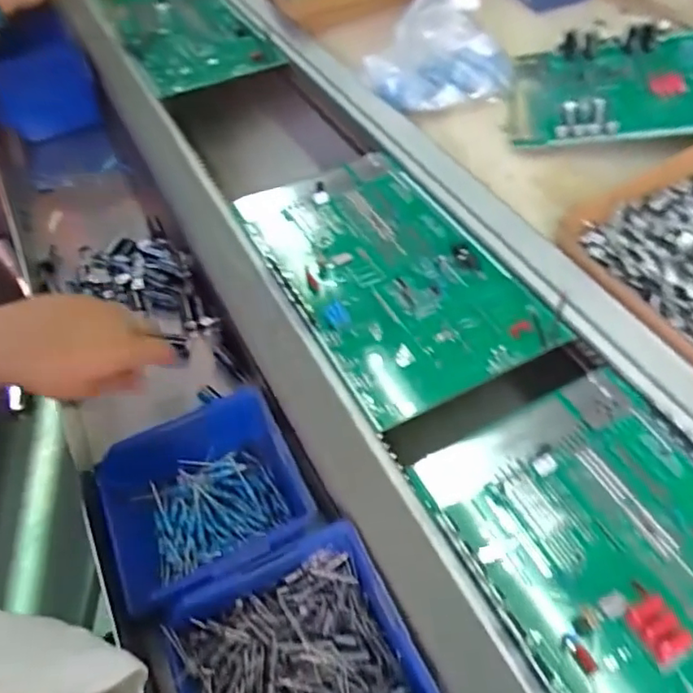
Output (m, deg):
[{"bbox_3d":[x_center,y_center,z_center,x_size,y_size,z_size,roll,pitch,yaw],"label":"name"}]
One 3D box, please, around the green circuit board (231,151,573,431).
[{"bbox_3d":[0.025,-0.091,0.541,0.179,0.017,0.329,-24,54,-12],"label":"green circuit board"}]

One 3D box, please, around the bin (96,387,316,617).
[{"bbox_3d":[-0.104,0.109,0.423,0.136,0.067,0.103,-25,54,-8],"label":"bin"}]

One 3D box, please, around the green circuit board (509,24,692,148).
[{"bbox_3d":[0.333,-0.290,0.630,0.294,0.048,0.189,-6,50,18],"label":"green circuit board"}]

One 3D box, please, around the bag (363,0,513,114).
[{"bbox_3d":[0.110,-0.353,0.699,0.172,0.090,0.111,-9,51,-1],"label":"bag"}]

